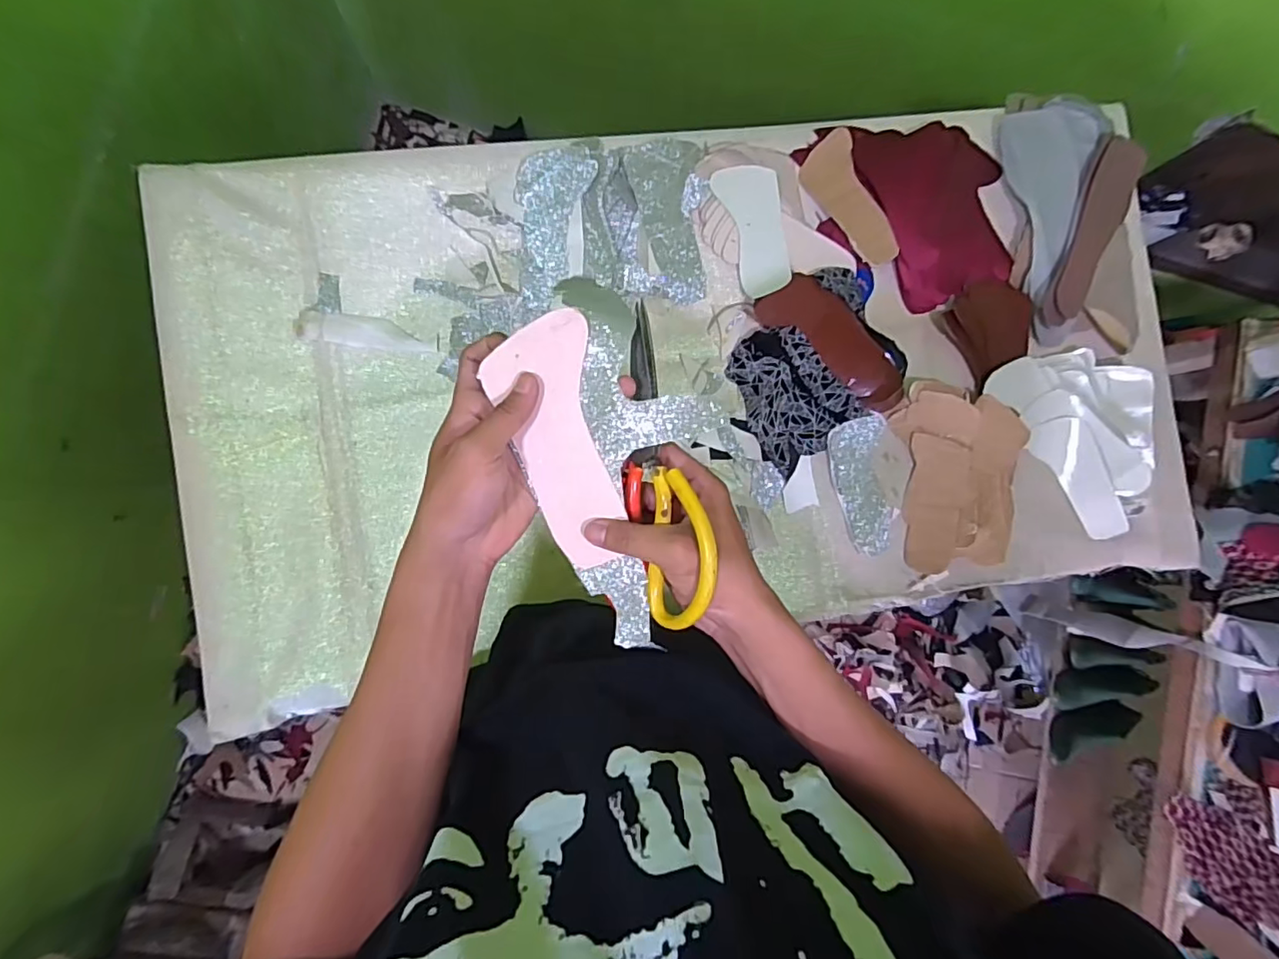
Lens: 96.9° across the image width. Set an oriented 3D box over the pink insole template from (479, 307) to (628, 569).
[{"bbox_3d":[-0.053,-0.021,0.369,0.064,0.004,0.162,-12,104,-2],"label":"pink insole template"}]

